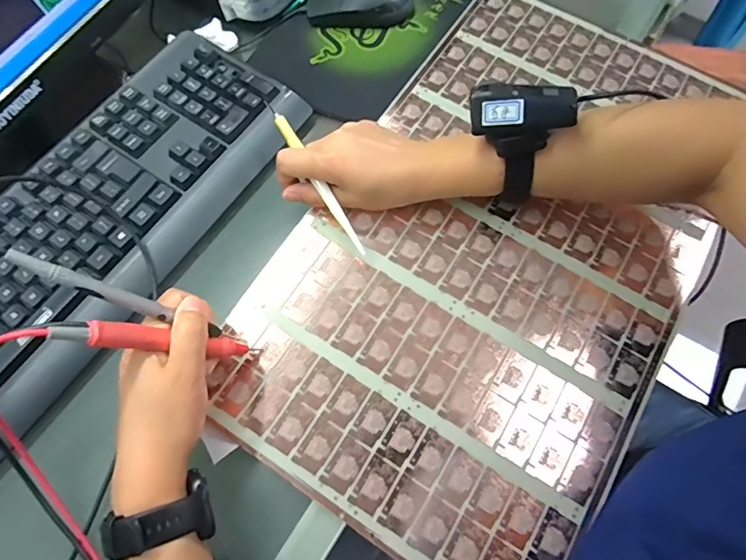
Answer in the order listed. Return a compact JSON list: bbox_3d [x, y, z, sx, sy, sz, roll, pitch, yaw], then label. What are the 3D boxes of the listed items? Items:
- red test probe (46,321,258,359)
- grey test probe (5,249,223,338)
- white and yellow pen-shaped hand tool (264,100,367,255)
[{"bbox_3d":[-0.128,0.040,0.303,0.012,0.143,0.017,-20,67,32],"label":"red test probe"},{"bbox_3d":[-0.153,0.013,0.291,0.127,0.006,0.011,30,67,-35],"label":"grey test probe"},{"bbox_3d":[-0.047,-0.085,0.382,0.010,0.006,0.149,-32,86,-11],"label":"white and yellow pen-shaped hand tool"}]

